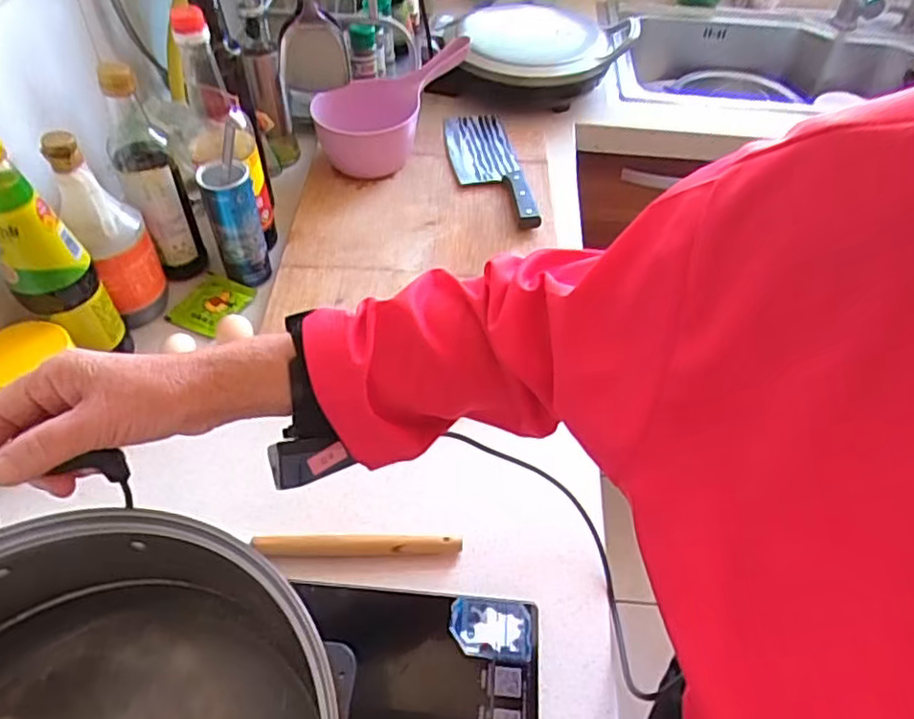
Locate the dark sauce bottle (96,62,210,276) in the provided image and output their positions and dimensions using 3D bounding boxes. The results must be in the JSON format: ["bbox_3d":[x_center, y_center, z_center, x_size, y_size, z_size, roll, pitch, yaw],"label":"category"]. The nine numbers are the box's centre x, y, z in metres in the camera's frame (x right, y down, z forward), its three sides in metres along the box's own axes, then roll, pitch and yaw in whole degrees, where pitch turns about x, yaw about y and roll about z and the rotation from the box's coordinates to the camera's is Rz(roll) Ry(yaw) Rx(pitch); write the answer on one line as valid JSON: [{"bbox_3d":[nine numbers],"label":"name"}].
[{"bbox_3d":[-0.328,-0.196,0.690,0.059,0.228,0.060,-20,52,-19],"label":"dark sauce bottle"}]

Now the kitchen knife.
[{"bbox_3d":[0.045,-0.259,0.873,0.085,0.026,0.251,-9,49,-10],"label":"kitchen knife"}]

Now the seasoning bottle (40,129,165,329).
[{"bbox_3d":[-0.355,-0.132,0.663,0.069,0.199,0.080,-20,52,-19],"label":"seasoning bottle"}]

